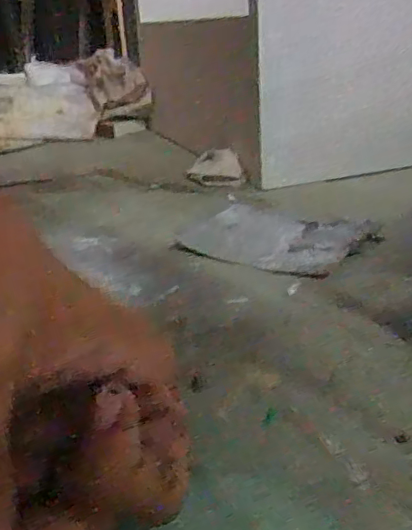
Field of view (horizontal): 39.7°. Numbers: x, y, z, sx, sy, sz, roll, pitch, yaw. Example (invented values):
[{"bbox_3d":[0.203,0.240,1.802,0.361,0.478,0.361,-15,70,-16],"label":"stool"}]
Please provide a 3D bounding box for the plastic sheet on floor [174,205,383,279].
[{"bbox_3d":[0.051,-0.021,0.408,0.125,0.012,0.092,14,29,36],"label":"plastic sheet on floor"}]

